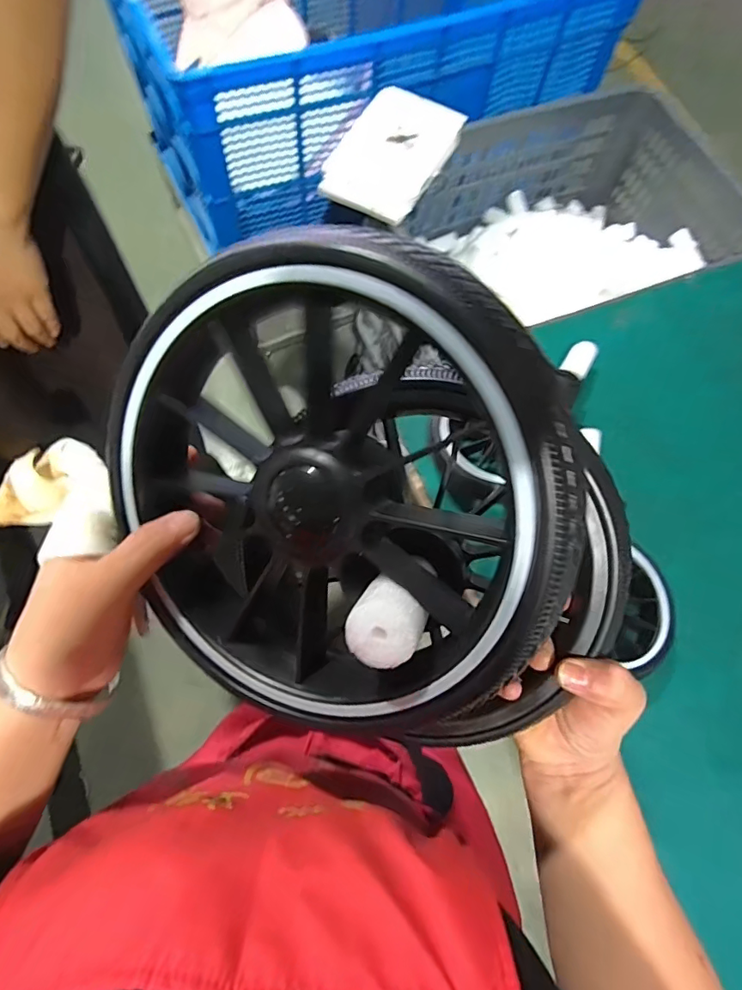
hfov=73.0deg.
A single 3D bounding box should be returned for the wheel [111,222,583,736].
[{"bbox_3d":[-0.019,0.001,0.239,0.212,0.045,0.215,6,106,22],"label":"wheel"}]

